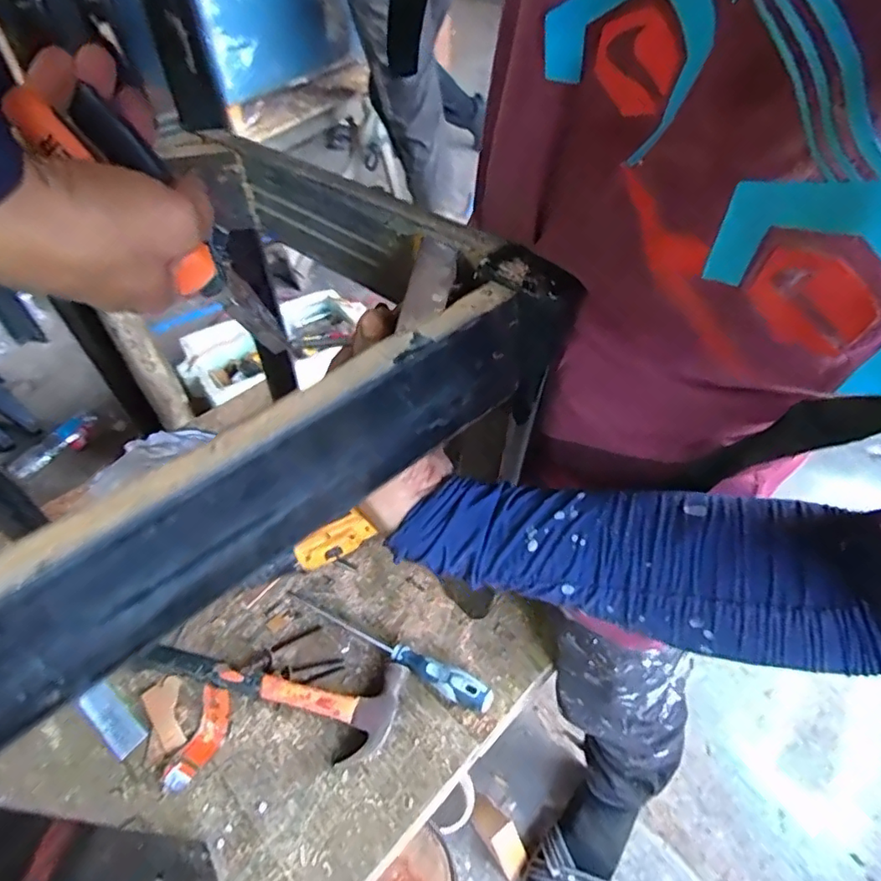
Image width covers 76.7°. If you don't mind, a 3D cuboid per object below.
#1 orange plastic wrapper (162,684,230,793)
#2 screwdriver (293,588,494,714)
[{"bbox_3d":[-0.232,0.288,0.540,0.037,0.014,0.090,8,48,12],"label":"orange plastic wrapper"},{"bbox_3d":[-0.059,0.212,0.591,0.254,0.029,0.027,24,53,24],"label":"screwdriver"}]

